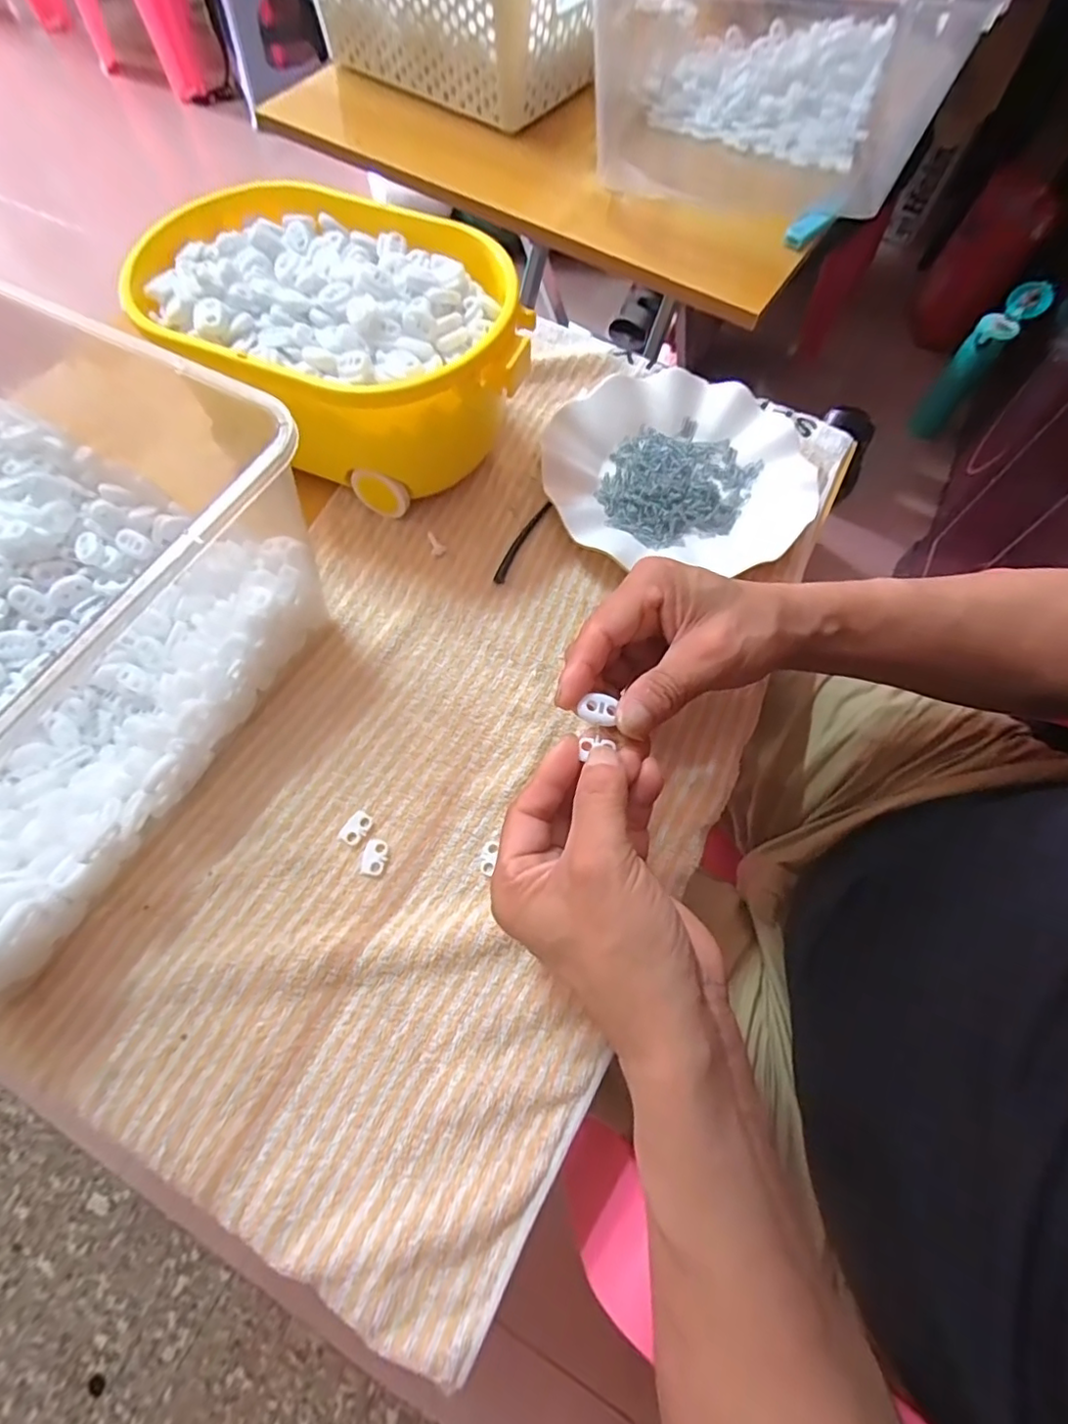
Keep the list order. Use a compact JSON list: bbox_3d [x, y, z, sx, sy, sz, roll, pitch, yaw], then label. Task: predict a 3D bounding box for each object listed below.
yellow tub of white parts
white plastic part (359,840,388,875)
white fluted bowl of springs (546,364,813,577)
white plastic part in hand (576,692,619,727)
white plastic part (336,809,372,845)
[{"bbox_3d":[-0.121,-0.231,0.383,0.251,0.102,0.181,32,70,12],"label":"yellow tub of white parts"},{"bbox_3d":[-0.087,0.078,0.310,0.013,0.004,0.019,5,67,1],"label":"white plastic part"},{"bbox_3d":[0.100,-0.176,0.409,0.181,0.027,0.156,-2,67,-2],"label":"white fluted bowl of springs"},{"bbox_3d":[0.031,-0.001,0.276,0.018,0.005,0.014,16,67,5],"label":"white plastic part in hand"},{"bbox_3d":[-0.099,0.064,0.316,0.013,0.004,0.019,27,69,10],"label":"white plastic part"}]

